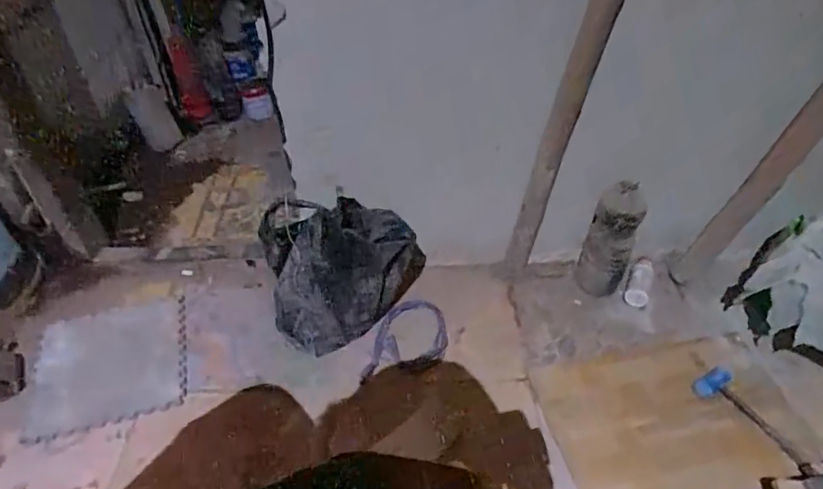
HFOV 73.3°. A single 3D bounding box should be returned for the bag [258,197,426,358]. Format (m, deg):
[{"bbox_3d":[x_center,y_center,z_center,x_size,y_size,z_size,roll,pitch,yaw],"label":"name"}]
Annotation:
[{"bbox_3d":[-0.136,0.074,1.145,0.314,0.335,0.133,-3,44,-2],"label":"bag"}]

